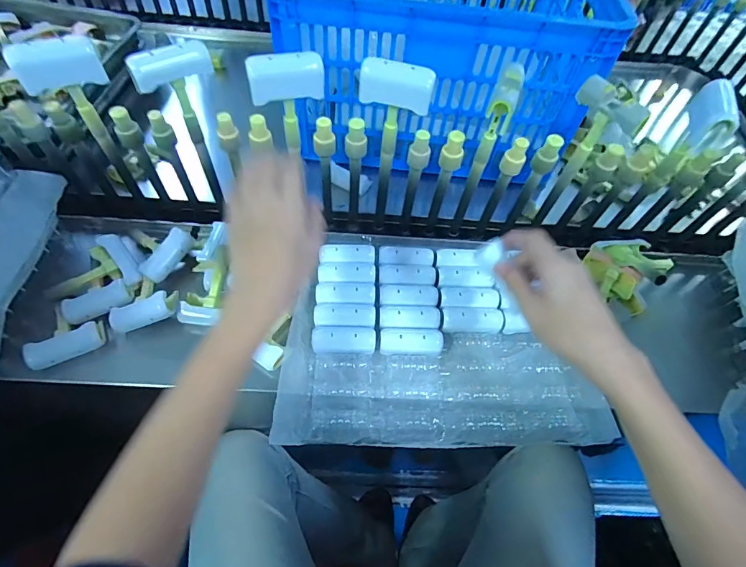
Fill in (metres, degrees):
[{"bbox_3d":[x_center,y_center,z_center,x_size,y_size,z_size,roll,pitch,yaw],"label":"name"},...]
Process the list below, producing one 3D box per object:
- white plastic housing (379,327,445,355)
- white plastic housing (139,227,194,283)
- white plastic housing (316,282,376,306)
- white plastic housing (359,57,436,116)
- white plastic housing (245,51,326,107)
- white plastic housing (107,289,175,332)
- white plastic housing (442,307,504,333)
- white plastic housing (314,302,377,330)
[{"bbox_3d":[0.048,0.071,0.488,0.078,0.012,0.032,2,57,-3],"label":"white plastic housing"},{"bbox_3d":[-0.276,-0.040,0.533,0.032,0.018,0.076,28,59,13],"label":"white plastic housing"},{"bbox_3d":[-0.034,0.014,0.512,0.076,0.008,0.035,-3,57,-6],"label":"white plastic housing"},{"bbox_3d":[0.024,-0.206,0.417,0.076,0.041,0.016,16,57,6],"label":"white plastic housing"},{"bbox_3d":[-0.089,-0.209,0.416,0.077,0.049,0.021,-18,60,-15],"label":"white plastic housing"},{"bbox_3d":[-0.282,0.037,0.483,0.072,0.023,0.032,-18,59,3],"label":"white plastic housing"},{"bbox_3d":[0.128,0.047,0.509,0.077,0.016,0.031,4,57,-2],"label":"white plastic housing"},{"bbox_3d":[-0.034,0.041,0.496,0.076,0.012,0.034,1,57,-4],"label":"white plastic housing"}]

